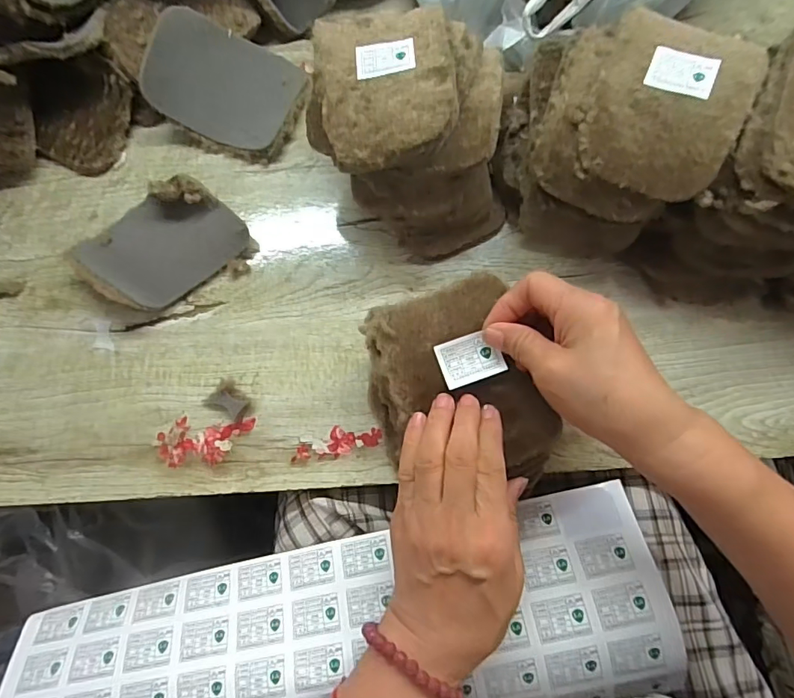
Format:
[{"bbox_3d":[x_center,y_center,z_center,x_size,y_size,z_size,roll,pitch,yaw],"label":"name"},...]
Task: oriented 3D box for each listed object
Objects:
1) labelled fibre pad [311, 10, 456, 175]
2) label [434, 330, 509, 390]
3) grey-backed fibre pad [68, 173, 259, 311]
[{"bbox_3d":[-0.008,-0.184,0.324,0.088,0.021,0.124,-8,76,-1],"label":"labelled fibre pad"},{"bbox_3d":[0.047,0.006,0.311,0.039,0.004,0.030,-20,84,-1],"label":"label"},{"bbox_3d":[-0.188,-0.087,0.384,0.125,0.034,0.096,-26,76,-5],"label":"grey-backed fibre pad"}]

